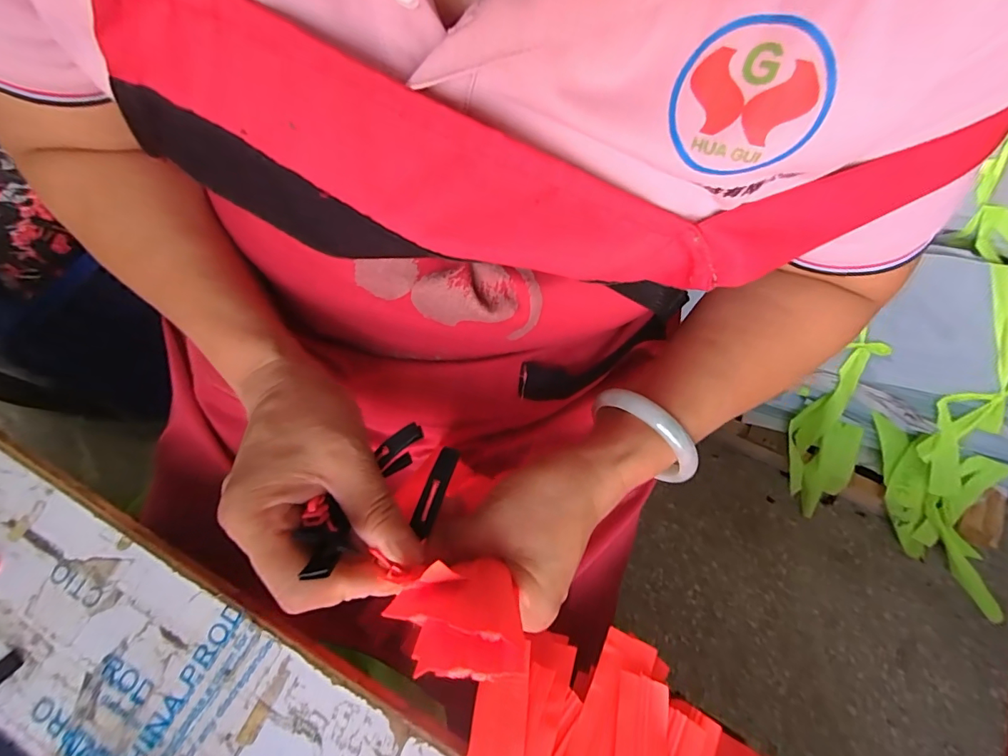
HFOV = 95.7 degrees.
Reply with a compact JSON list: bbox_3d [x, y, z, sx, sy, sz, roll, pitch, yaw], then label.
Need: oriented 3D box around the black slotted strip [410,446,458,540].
[{"bbox_3d":[-0.035,0.057,0.234,0.011,0.004,0.043,19,70,9],"label":"black slotted strip"}]

